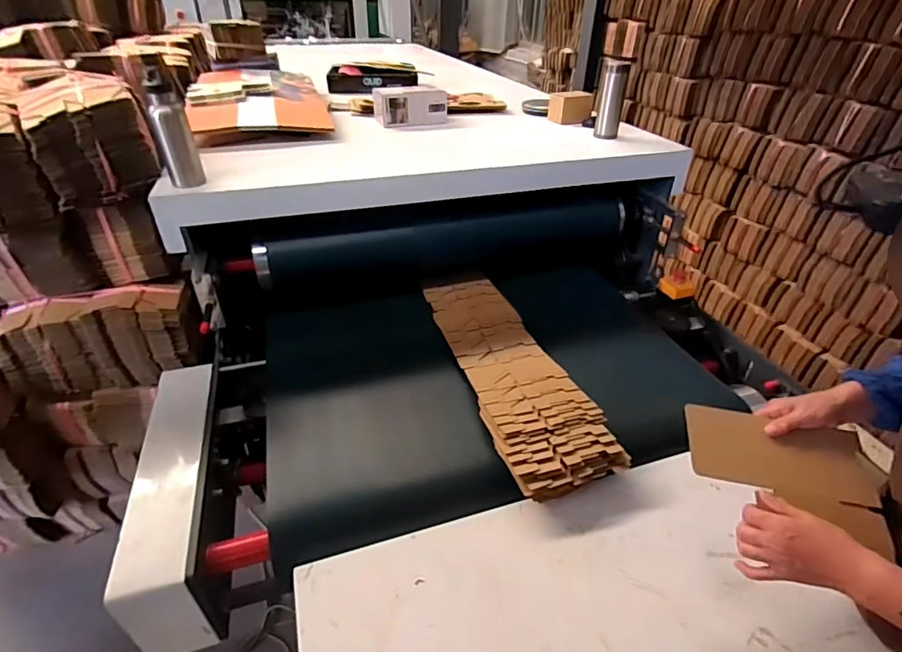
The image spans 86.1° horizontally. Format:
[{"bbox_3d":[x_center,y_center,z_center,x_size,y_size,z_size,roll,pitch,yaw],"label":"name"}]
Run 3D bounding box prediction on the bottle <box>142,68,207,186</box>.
[{"bbox_3d":[-0.590,-0.417,1.027,0.070,0.228,0.060,-19,40,-26],"label":"bottle"}]

